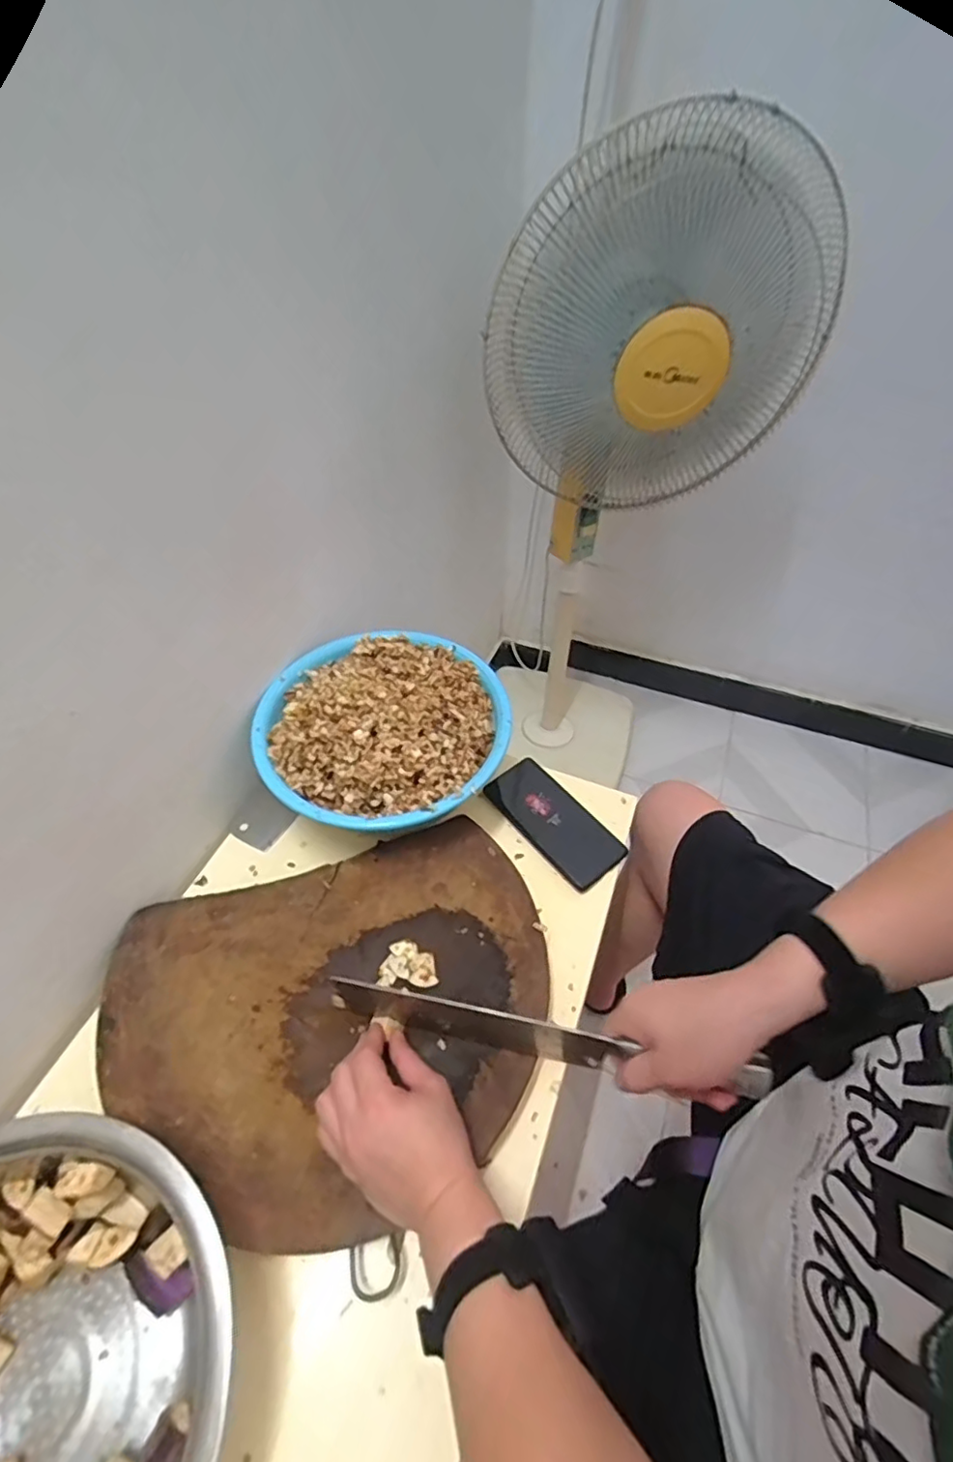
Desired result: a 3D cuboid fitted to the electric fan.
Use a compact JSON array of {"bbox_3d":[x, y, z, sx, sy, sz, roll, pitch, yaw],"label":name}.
[{"bbox_3d":[0.228,-0.314,0.967,0.347,0.963,0.331,11,49,10],"label":"electric fan"}]

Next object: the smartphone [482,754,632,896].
[{"bbox_3d":[0.086,0.097,0.651,0.076,0.010,0.154,-37,64,-22],"label":"smartphone"}]

